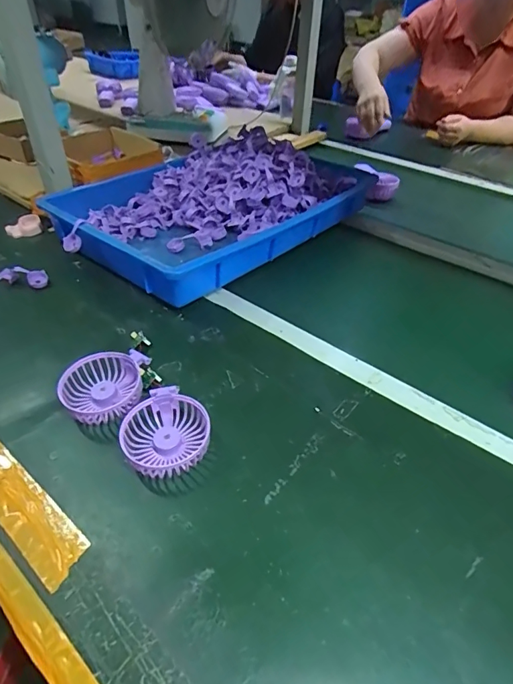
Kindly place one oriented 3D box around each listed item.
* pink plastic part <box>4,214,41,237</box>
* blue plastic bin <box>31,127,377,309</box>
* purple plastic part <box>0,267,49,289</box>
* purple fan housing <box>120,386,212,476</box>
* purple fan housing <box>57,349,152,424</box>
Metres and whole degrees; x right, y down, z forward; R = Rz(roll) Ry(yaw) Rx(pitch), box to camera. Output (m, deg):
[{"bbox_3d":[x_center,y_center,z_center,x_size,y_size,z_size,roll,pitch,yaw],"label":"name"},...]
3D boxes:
[{"bbox_3d":[-0.433,-0.214,0.818,0.061,0.032,0.026,-26,48,-28],"label":"pink plastic part"},{"bbox_3d":[-0.073,-0.279,0.823,0.368,0.087,0.531,33,55,31],"label":"blue plastic bin"},{"bbox_3d":[-0.370,-0.103,0.693,0.072,0.027,0.016,6,44,-11],"label":"purple plastic part"},{"bbox_3d":[-0.097,0.097,0.467,0.089,0.034,0.088,1,41,-1],"label":"purple fan housing"},{"bbox_3d":[-0.179,0.053,0.516,0.089,0.037,0.088,-5,43,-3],"label":"purple fan housing"}]

